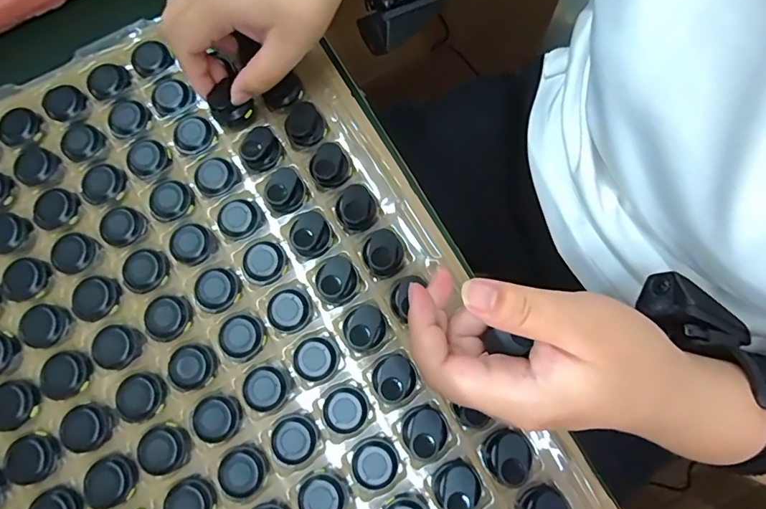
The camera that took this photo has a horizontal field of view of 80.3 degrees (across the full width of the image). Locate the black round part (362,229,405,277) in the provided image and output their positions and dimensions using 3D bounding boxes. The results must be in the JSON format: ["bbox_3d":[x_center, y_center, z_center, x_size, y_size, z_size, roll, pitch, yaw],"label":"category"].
[{"bbox_3d":[0.000,-0.001,0.306,0.026,0.011,0.031,-22,77,-4],"label":"black round part"}]

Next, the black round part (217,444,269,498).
[{"bbox_3d":[-0.087,0.133,0.279,0.030,0.004,0.028,0,77,1],"label":"black round part"}]

